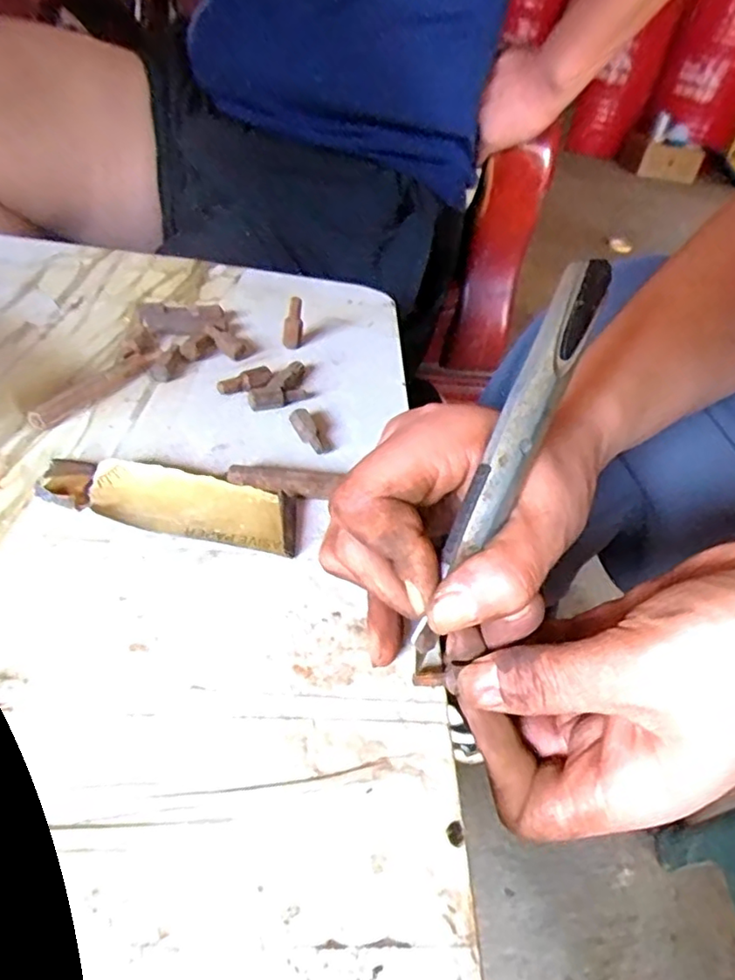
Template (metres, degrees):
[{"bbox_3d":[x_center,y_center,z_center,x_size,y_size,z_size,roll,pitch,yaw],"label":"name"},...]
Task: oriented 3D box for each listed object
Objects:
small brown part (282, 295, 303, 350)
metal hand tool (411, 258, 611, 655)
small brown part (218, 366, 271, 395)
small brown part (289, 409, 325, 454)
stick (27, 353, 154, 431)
[{"bbox_3d":[-0.045,-0.099,0.360,0.012,0.030,0.006,-4,41,-17],"label":"small brown part"},{"bbox_3d":[0.046,-0.012,0.200,0.014,0.011,0.137,25,88,21],"label":"metal hand tool"},{"bbox_3d":[-0.064,-0.057,0.321,0.029,0.010,0.008,-22,49,-34],"label":"small brown part"},{"bbox_3d":[-0.029,-0.027,0.299,0.009,0.010,0.028,-20,60,-25],"label":"small brown part"},{"bbox_3d":[-0.132,-0.052,0.300,0.013,0.010,0.082,21,40,13],"label":"stick"}]

